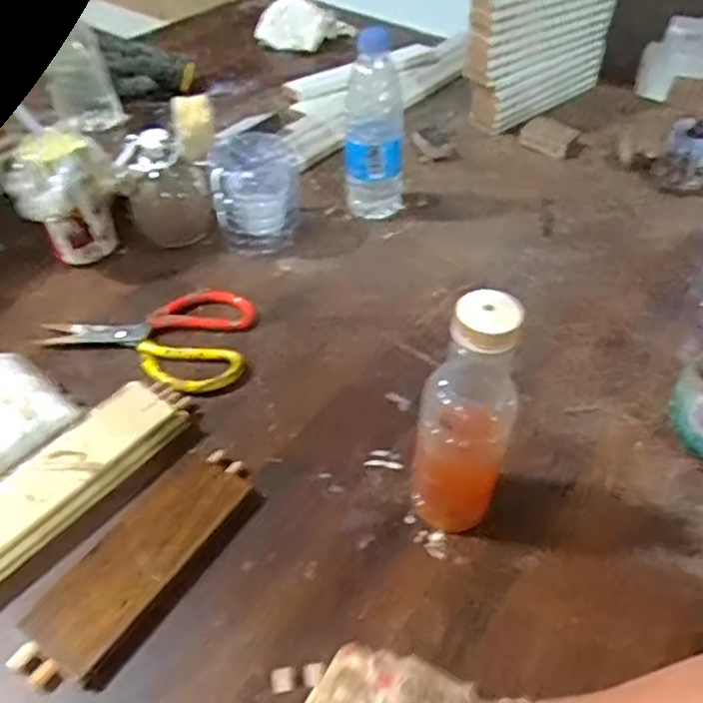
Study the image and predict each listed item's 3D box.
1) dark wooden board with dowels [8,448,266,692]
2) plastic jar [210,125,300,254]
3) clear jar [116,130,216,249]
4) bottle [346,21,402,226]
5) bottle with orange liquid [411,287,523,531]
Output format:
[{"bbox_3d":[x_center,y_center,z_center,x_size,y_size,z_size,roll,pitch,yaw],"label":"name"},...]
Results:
[{"bbox_3d":[-0.153,0.151,0.486,0.074,0.021,0.199,26,50,21],"label":"dark wooden board with dowels"},{"bbox_3d":[-0.112,-0.188,0.773,0.097,0.108,0.090,1,46,-1],"label":"plastic jar"},{"bbox_3d":[-0.211,-0.185,0.738,0.091,0.130,0.091,1,46,-1],"label":"clear jar"},{"bbox_3d":[0.029,-0.260,0.772,0.069,0.198,0.076,6,46,4],"label":"bottle"},{"bbox_3d":[0.080,0.050,0.461,0.063,0.209,0.056,13,47,10],"label":"bottle with orange liquid"}]

